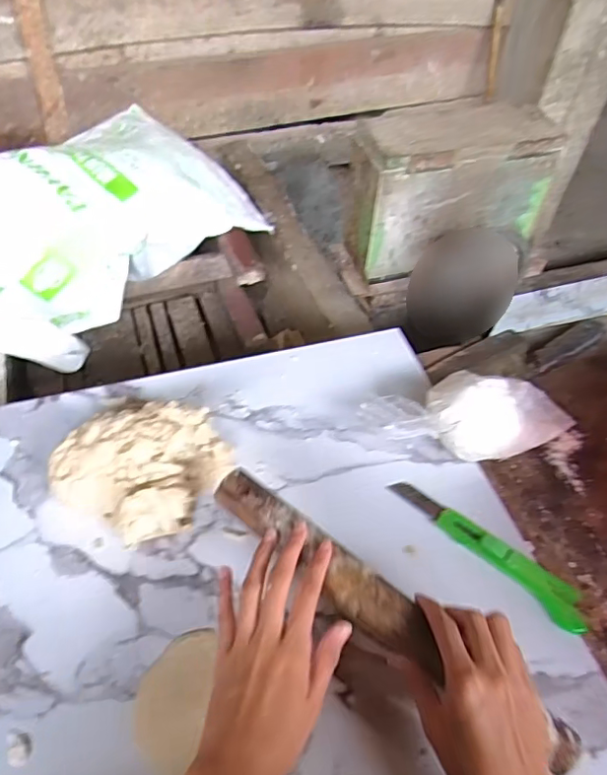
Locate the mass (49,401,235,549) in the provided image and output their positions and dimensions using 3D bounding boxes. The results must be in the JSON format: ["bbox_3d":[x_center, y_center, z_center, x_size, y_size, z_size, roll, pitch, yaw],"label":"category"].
[{"bbox_3d":[-0.151,0.063,0.525,0.140,0.061,0.142,26,52,16],"label":"mass"}]

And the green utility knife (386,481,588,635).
[{"bbox_3d":[0.164,0.141,0.502,0.190,0.015,0.038,36,55,23],"label":"green utility knife"}]

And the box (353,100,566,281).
[{"bbox_3d":[0.259,-0.362,1.014,0.345,0.227,0.146,-13,52,-16],"label":"box"}]

